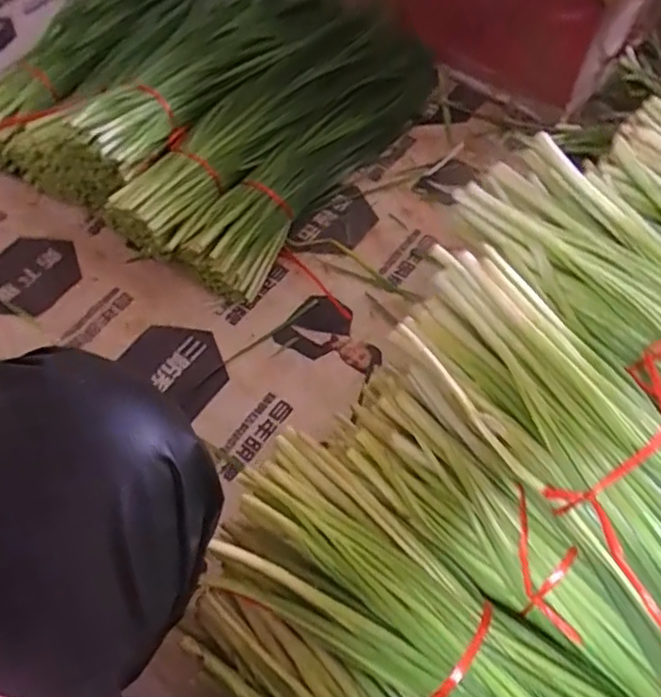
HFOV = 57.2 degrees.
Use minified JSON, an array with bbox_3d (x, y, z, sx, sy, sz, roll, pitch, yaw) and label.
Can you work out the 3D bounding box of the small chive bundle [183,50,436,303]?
[{"bbox_3d":[-0.004,-0.254,0.799,0.085,0.073,0.478,28,64,18],"label":"small chive bundle"}]

